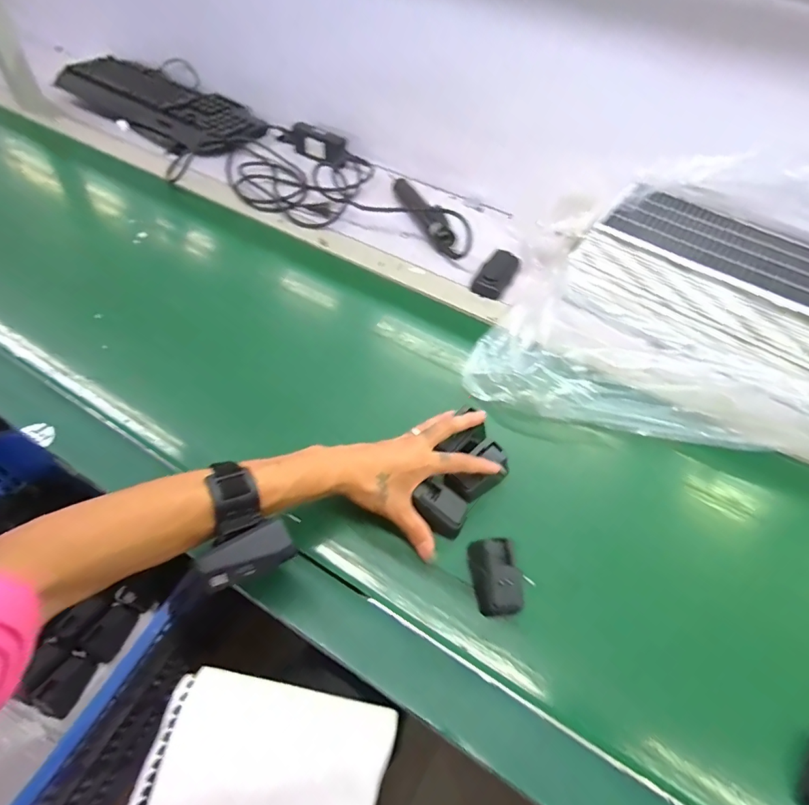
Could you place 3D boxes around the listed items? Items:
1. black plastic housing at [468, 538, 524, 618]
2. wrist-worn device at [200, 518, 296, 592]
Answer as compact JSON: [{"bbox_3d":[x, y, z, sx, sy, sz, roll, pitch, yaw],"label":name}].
[{"bbox_3d":[0.085,0.160,0.408,0.037,0.030,0.063,-5,54,-9],"label":"black plastic housing"},{"bbox_3d":[-0.120,0.117,0.341,0.065,0.021,0.027,-22,58,-20],"label":"wrist-worn device"}]

